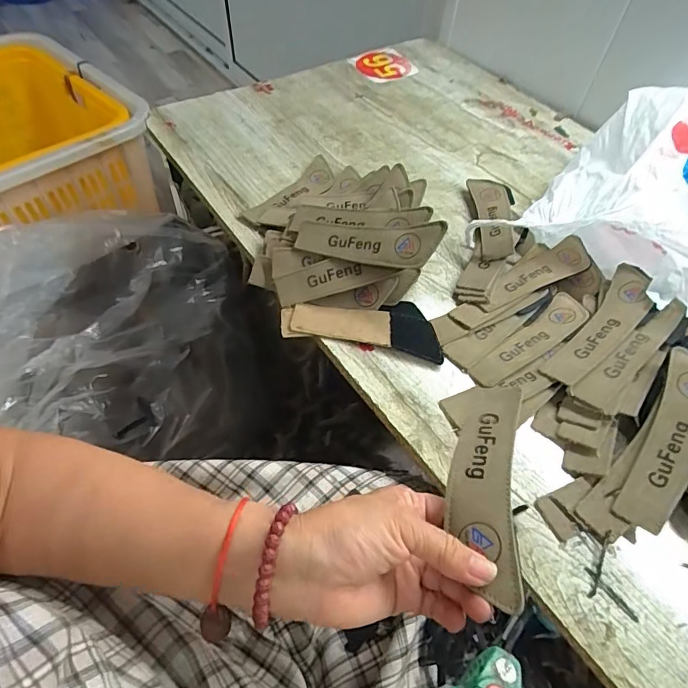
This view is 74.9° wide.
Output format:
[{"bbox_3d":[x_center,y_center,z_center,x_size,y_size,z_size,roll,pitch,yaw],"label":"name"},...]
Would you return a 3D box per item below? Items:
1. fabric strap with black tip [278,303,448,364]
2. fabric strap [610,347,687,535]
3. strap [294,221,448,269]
[{"bbox_3d":[0.020,-0.023,0.465,0.162,0.013,0.063,10,54,4],"label":"fabric strap with black tip"},{"bbox_3d":[0.271,0.078,0.366,0.045,0.004,0.154,22,76,30],"label":"fabric strap"},{"bbox_3d":[0.021,-0.101,0.456,0.154,0.010,0.043,8,78,24],"label":"strap"}]

